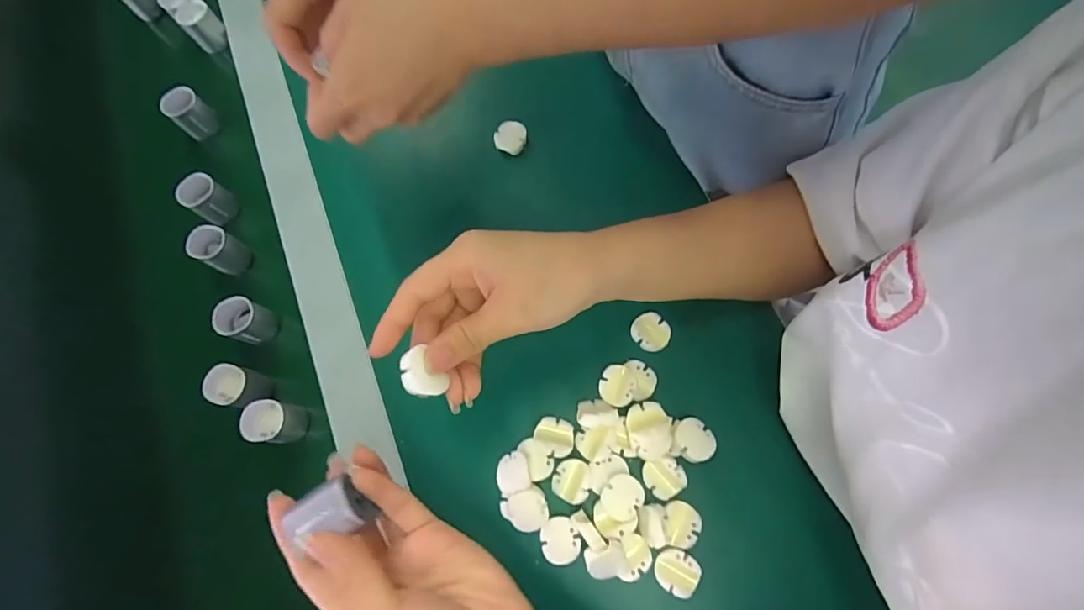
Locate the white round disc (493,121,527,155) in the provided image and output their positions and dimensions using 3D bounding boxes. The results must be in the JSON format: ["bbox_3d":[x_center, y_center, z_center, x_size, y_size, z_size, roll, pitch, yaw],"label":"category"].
[{"bbox_3d":[-0.027,-0.141,0.415,0.027,0.008,0.027,0,83,-1],"label":"white round disc"}]

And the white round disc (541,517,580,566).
[{"bbox_3d":[0.012,0.152,0.317,0.025,0.004,0.028,-9,69,-3],"label":"white round disc"}]

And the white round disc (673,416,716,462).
[{"bbox_3d":[0.102,0.089,0.326,0.026,0.004,0.028,0,68,1],"label":"white round disc"}]

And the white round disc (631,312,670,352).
[{"bbox_3d":[0.080,0.019,0.359,0.025,0.004,0.028,-42,78,0],"label":"white round disc"}]

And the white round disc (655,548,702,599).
[{"bbox_3d":[0.086,0.168,0.309,0.028,0.004,0.025,27,71,11],"label":"white round disc"}]

